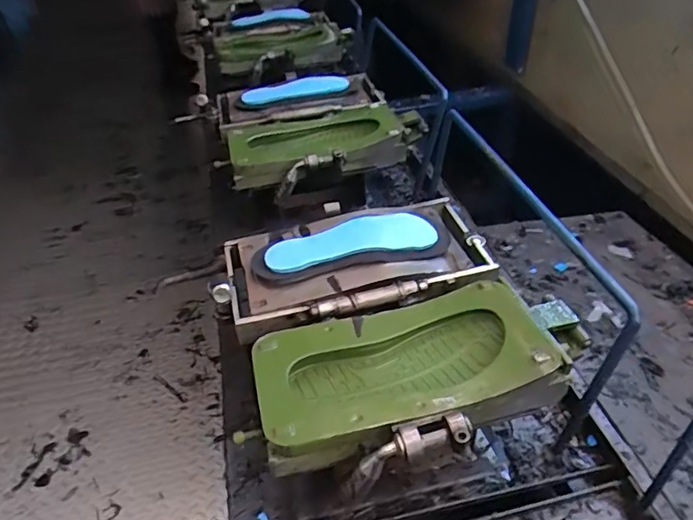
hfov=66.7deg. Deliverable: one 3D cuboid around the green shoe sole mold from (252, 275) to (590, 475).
[{"bbox_3d":[0.087,0.122,0.626,0.384,0.058,0.189,-14,38,-11],"label":"green shoe sole mold"}]

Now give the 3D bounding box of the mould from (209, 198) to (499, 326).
[{"bbox_3d":[0.011,-0.011,0.765,0.396,0.063,0.221,-16,39,-13],"label":"mould"}]

